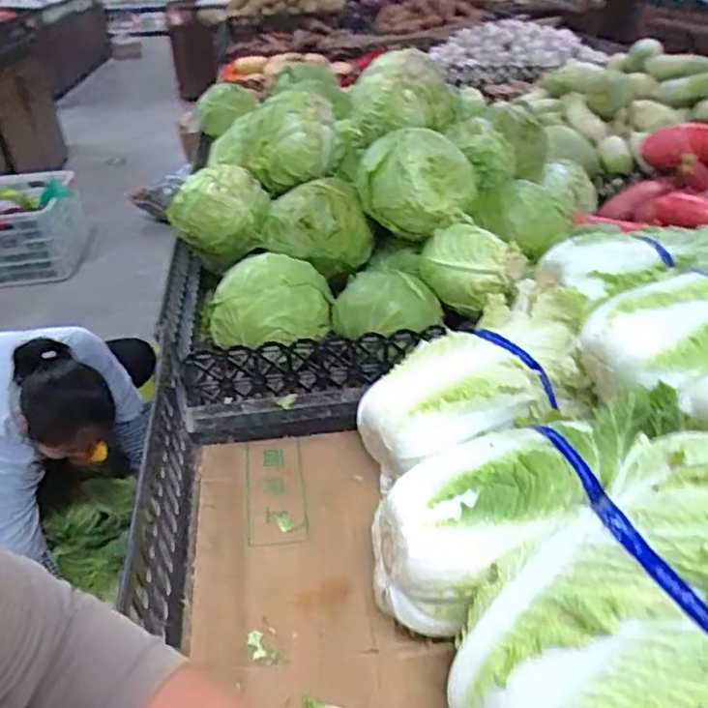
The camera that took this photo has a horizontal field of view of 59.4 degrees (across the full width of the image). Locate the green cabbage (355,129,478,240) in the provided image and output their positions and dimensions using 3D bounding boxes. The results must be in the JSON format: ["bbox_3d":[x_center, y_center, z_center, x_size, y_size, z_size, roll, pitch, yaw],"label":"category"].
[{"bbox_3d":[0.093,-0.252,0.918,0.174,0.133,0.126,2,35,6],"label":"green cabbage"}]

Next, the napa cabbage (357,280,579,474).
[{"bbox_3d":[0.144,0.029,0.711,0.260,0.117,0.155,-22,39,-26],"label":"napa cabbage"}]

